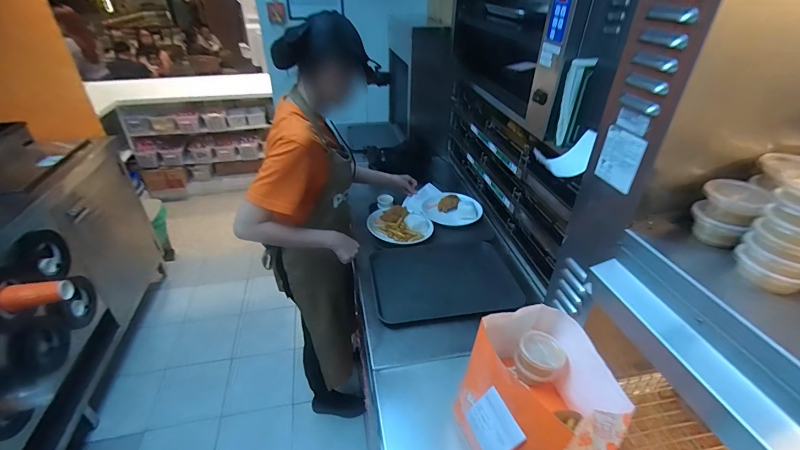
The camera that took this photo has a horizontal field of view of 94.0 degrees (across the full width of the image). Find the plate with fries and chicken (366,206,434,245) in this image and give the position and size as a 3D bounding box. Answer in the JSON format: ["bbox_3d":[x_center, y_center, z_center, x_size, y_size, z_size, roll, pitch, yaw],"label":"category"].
[{"bbox_3d":[0.001,0.002,1.261,0.217,0.051,0.179,2,34,2],"label":"plate with fries and chicken"}]

